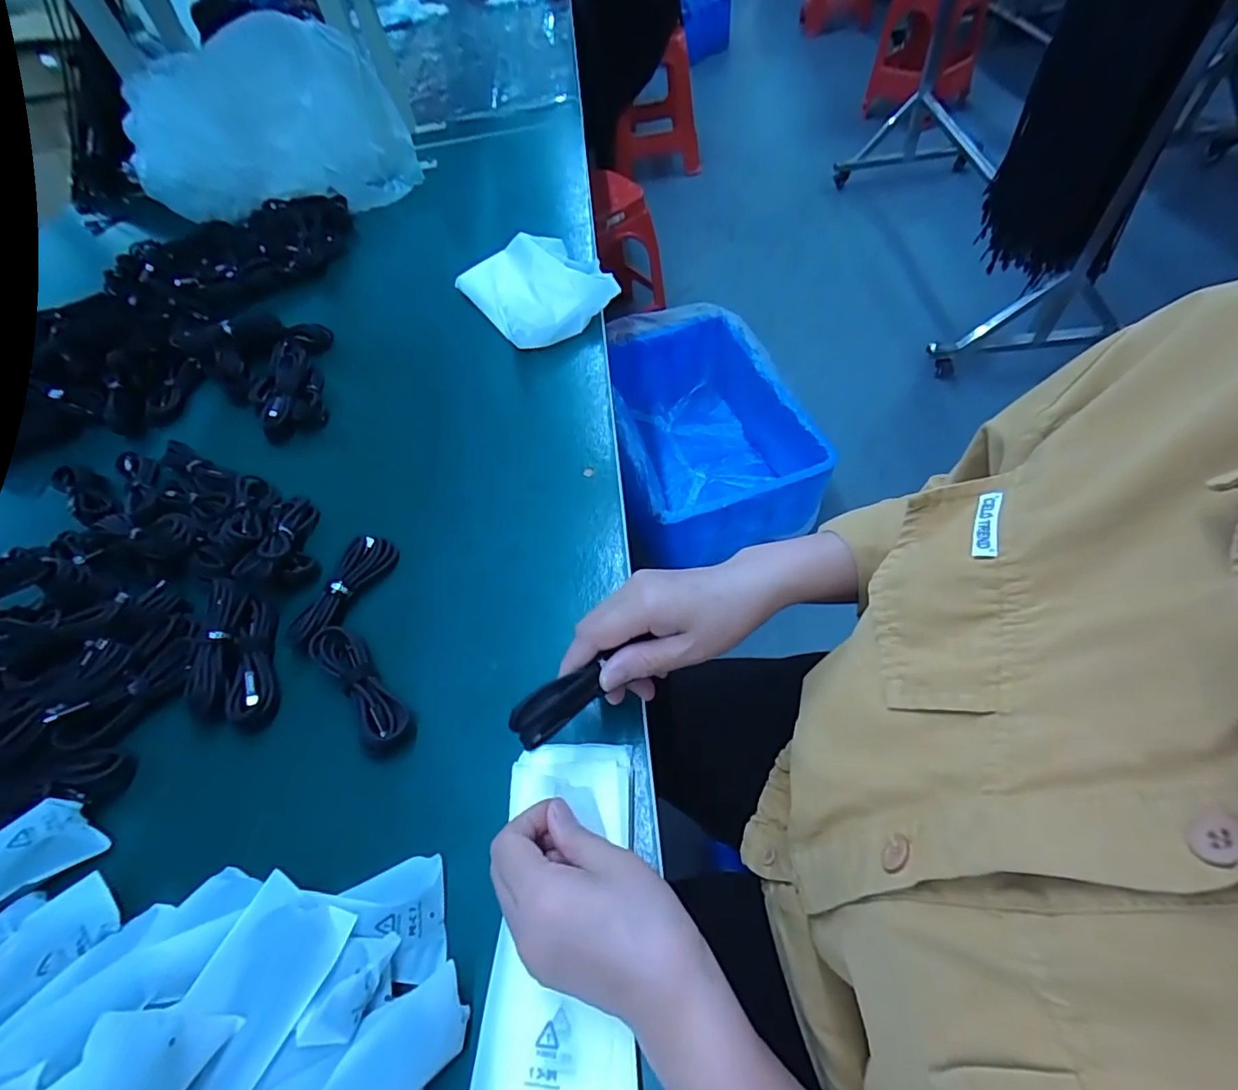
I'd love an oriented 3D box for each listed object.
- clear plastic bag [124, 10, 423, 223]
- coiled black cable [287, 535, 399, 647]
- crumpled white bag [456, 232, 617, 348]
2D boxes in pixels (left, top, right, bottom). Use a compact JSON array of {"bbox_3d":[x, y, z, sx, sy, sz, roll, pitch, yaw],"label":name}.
[{"bbox_3d":[-0.496,-0.588,0.770,0.382,0.222,0.151,8,57,13],"label":"clear plastic bag"},{"bbox_3d":[-0.229,0.038,0.461,0.030,0.025,0.107,15,59,17],"label":"coiled black cable"},{"bbox_3d":[-0.095,-0.310,0.661,0.150,0.061,0.180,-30,57,-13],"label":"crumpled white bag"}]

